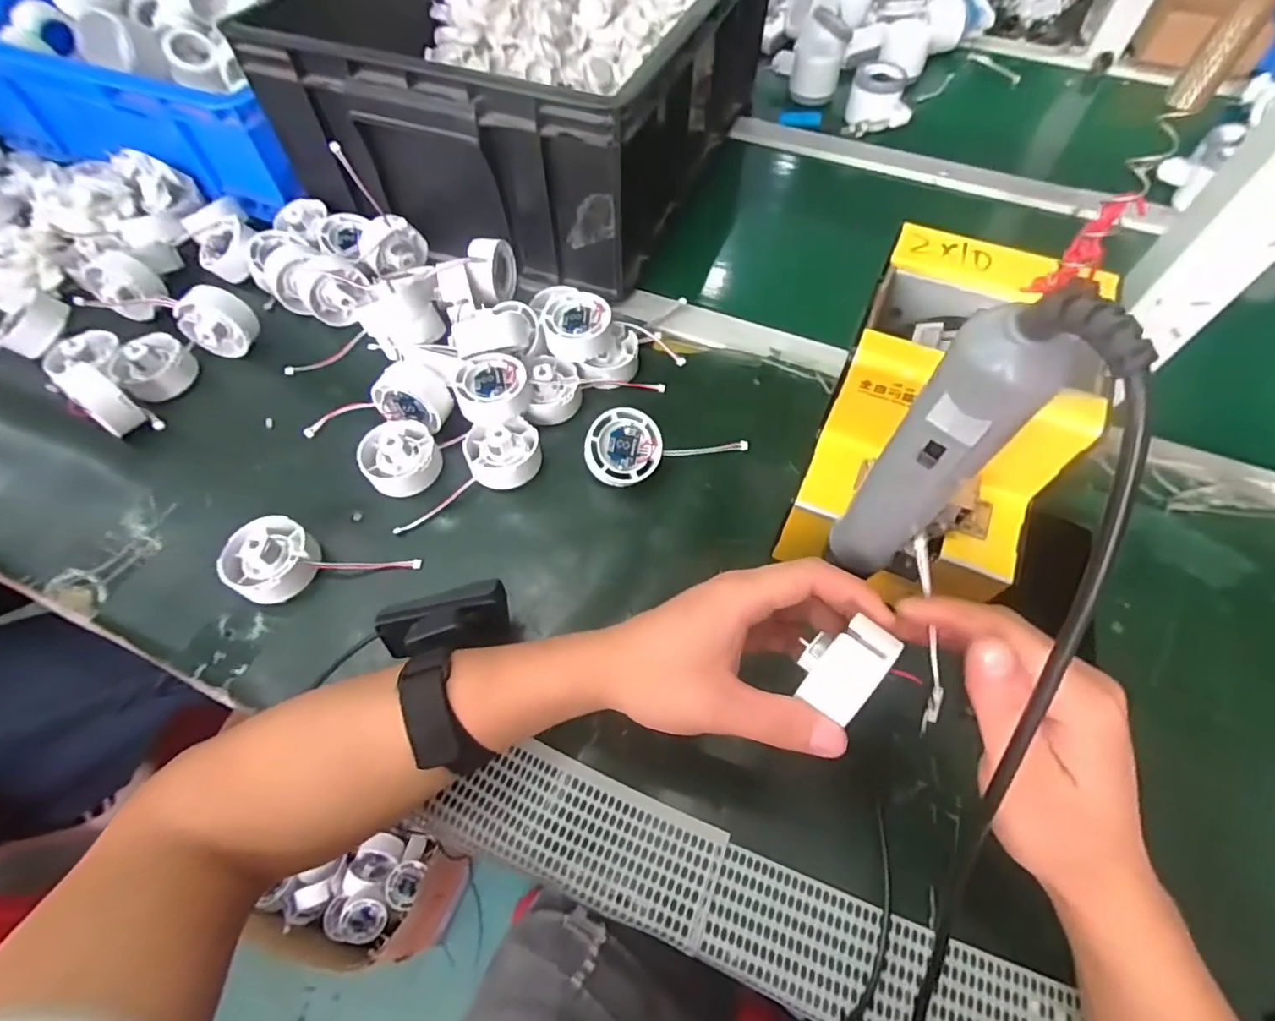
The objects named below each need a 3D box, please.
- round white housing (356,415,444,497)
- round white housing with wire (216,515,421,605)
[{"bbox_3d":[-0.177,-0.044,0.436,0.053,0.023,0.059,-32,65,-17],"label":"round white housing"},{"bbox_3d":[-0.217,0.040,0.392,0.117,0.034,0.057,12,60,7],"label":"round white housing with wire"}]

